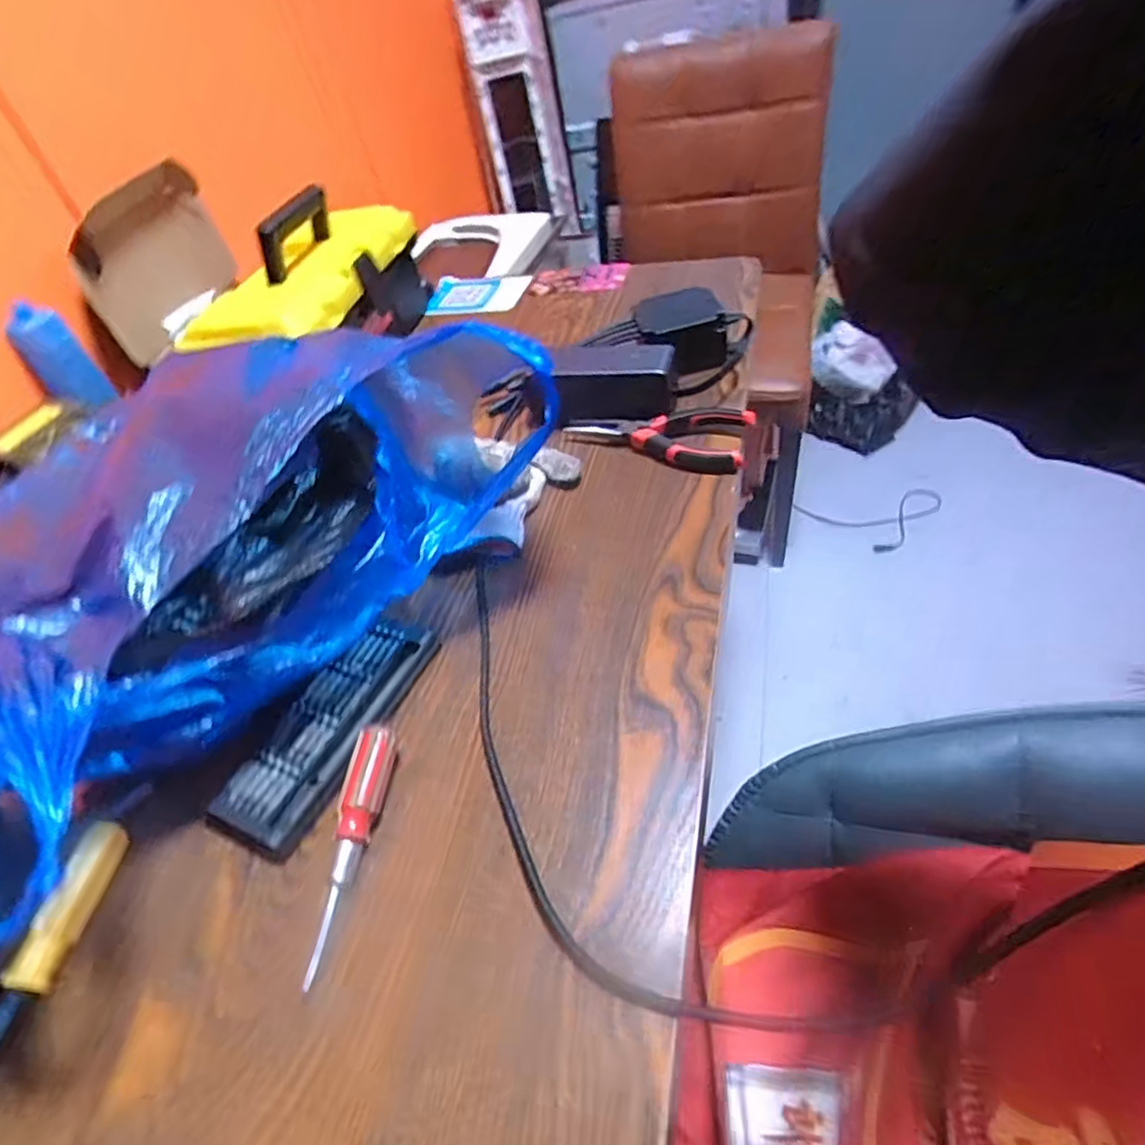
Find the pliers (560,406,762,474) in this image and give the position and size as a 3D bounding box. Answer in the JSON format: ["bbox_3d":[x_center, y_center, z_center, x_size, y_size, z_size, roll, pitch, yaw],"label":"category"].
[{"bbox_3d":[0.069,-0.118,0.554,0.152,0.030,0.058,13,51,25],"label":"pliers"}]

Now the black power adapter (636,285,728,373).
[{"bbox_3d":[0.099,-0.223,0.613,0.076,0.057,0.056,-10,45,4],"label":"black power adapter"}]

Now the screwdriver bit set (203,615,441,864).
[{"bbox_3d":[-0.149,0.095,0.413,0.057,0.022,0.158,14,52,26],"label":"screwdriver bit set"}]

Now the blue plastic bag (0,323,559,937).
[{"bbox_3d":[-0.238,-0.017,0.427,0.315,0.137,0.393,22,56,31],"label":"blue plastic bag"}]

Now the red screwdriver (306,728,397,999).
[{"bbox_3d":[-0.121,0.140,0.349,0.023,0.019,0.122,1,47,15],"label":"red screwdriver"}]

